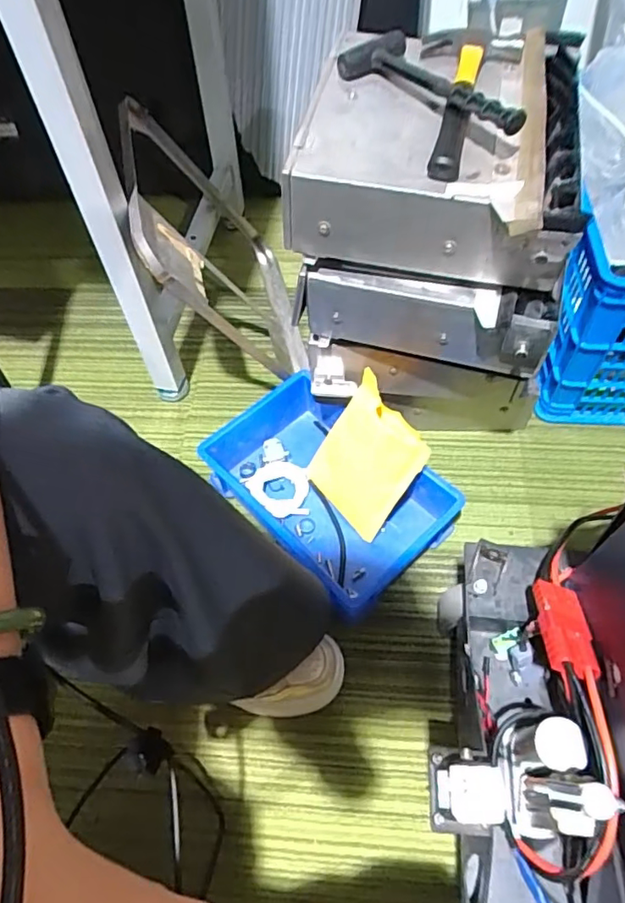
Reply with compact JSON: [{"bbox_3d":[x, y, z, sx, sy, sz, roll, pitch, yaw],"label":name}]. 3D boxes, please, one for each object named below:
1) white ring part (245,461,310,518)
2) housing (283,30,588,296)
[{"bbox_3d":[-0.039,0.052,0.777,0.074,0.011,0.090,-35,62,-17],"label":"white ring part"},{"bbox_3d":[0.130,-0.307,0.580,0.255,0.106,0.300,9,59,10],"label":"housing"}]

